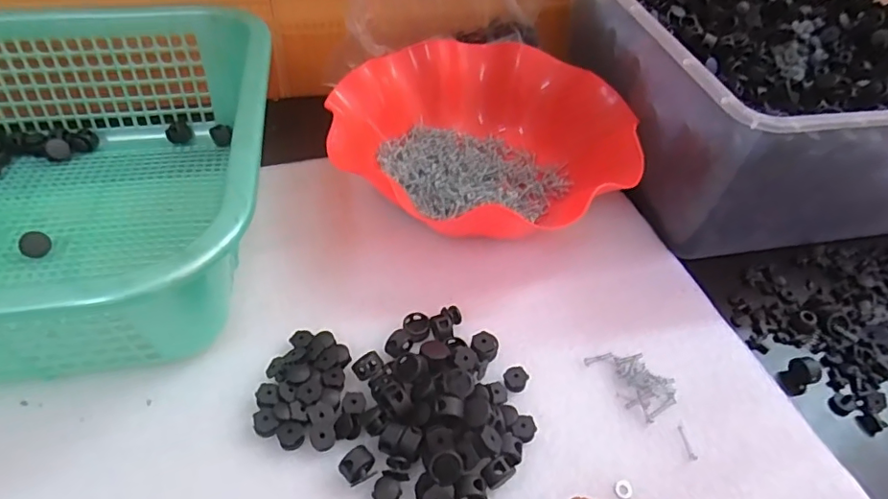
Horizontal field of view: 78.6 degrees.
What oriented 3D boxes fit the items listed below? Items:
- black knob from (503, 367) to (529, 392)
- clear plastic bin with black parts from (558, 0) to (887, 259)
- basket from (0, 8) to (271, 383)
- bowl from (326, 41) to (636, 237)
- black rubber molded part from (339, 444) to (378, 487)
[{"bbox_3d":[0.042,0.077,0.322,0.013,0.009,0.013,3,49,-4],"label":"black knob"},{"bbox_3d":[0.273,-0.150,0.465,0.296,0.132,0.300,-6,49,-11],"label":"clear plastic bin with black parts"},{"bbox_3d":[-0.300,-0.046,0.326,0.378,0.102,0.286,-6,50,-11],"label":"basket"},{"bbox_3d":[0.023,-0.090,0.430,0.216,0.056,0.196,-28,58,-27],"label":"bowl"},{"bbox_3d":[-0.043,0.111,0.276,0.017,0.011,0.015,-34,60,-30],"label":"black rubber molded part"}]

